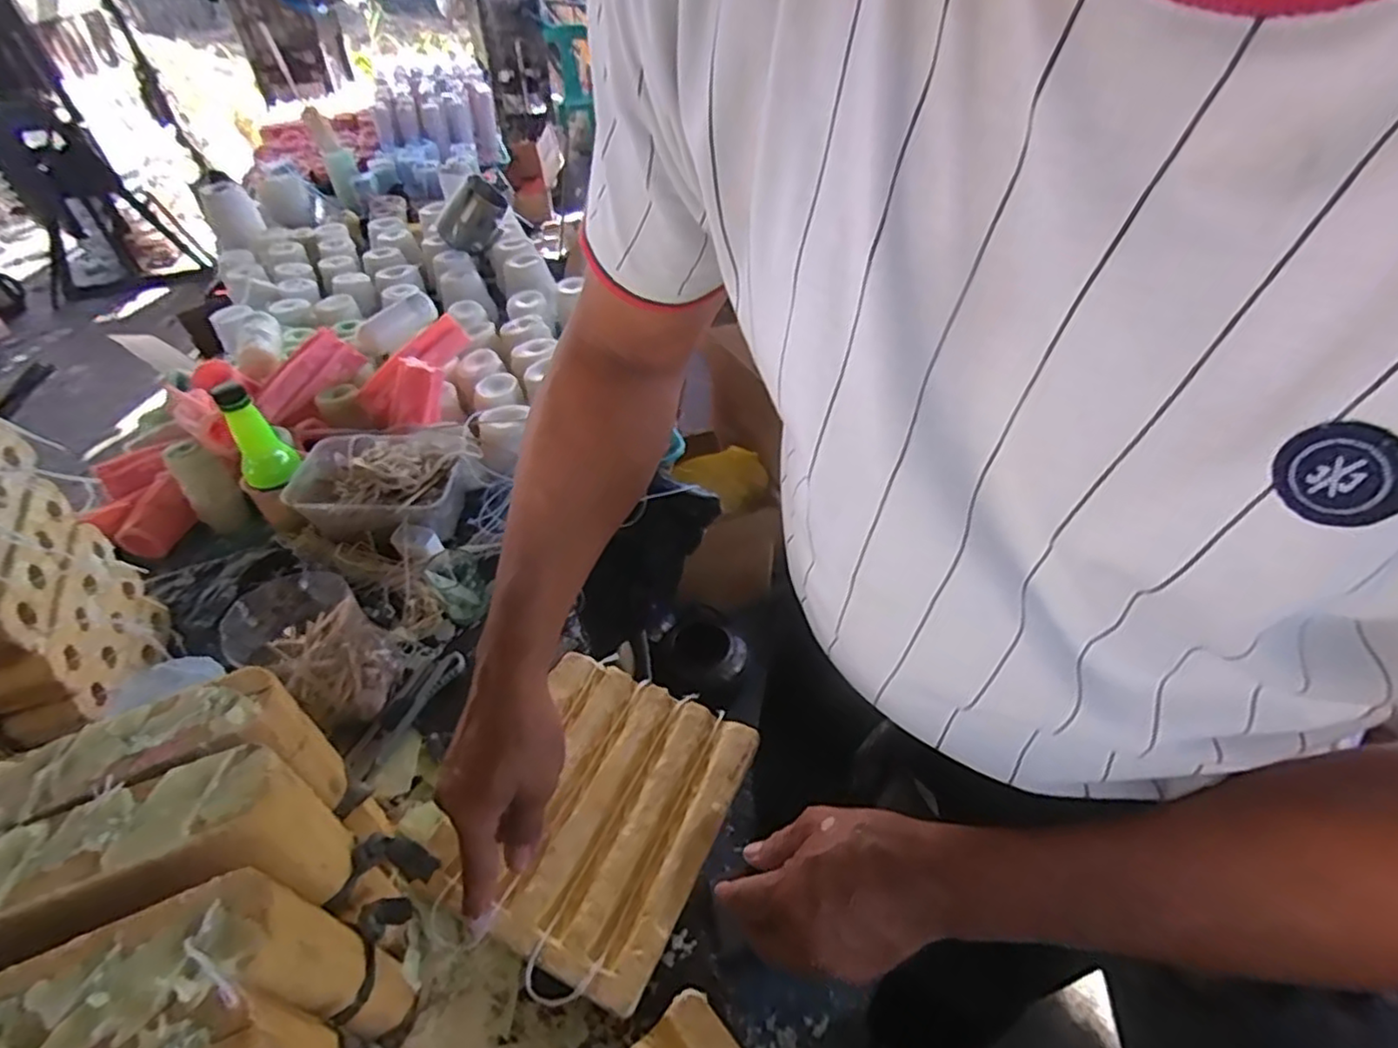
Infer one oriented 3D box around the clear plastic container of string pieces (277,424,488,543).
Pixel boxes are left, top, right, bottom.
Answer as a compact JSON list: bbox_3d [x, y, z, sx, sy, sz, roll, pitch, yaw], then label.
[{"bbox_3d":[-0.346,-0.049,0.738,0.180,0.076,0.148,2,43,5],"label":"clear plastic container of string pieces"}]

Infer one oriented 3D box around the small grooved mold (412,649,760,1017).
[{"bbox_3d":[-0.076,0.212,0.506,0.178,0.017,0.213,16,46,19],"label":"small grooved mold"}]

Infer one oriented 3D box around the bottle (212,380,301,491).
[{"bbox_3d":[-0.471,-0.092,0.703,0.056,0.110,0.048,-32,51,-27],"label":"bottle"}]

